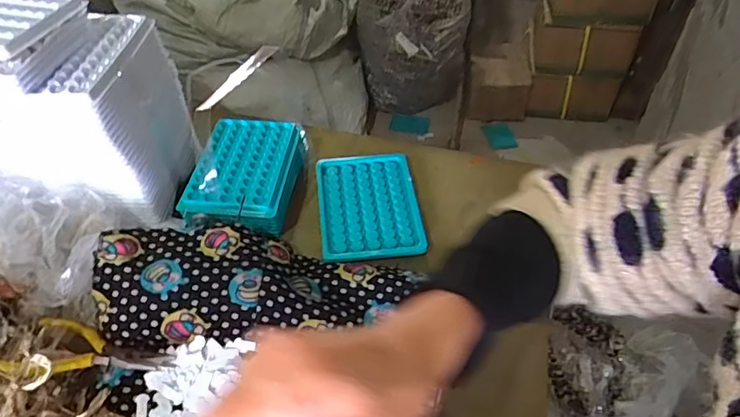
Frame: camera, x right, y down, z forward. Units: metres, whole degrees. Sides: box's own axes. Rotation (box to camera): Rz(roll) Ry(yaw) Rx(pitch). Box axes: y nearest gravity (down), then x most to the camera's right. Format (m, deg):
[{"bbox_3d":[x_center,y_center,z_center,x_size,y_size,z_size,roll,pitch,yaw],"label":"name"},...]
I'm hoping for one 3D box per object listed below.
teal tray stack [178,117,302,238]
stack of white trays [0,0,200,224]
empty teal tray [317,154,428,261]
[{"bbox_3d":[-0.123,-0.038,0.519,0.095,0.036,0.125,5,46,4],"label":"teal tray stack"},{"bbox_3d":[-0.285,-0.096,0.469,0.194,0.176,0.132,5,46,4],"label":"stack of white trays"},{"bbox_3d":[-0.001,-0.005,0.521,0.098,0.008,0.137,-5,46,-5],"label":"empty teal tray"}]

